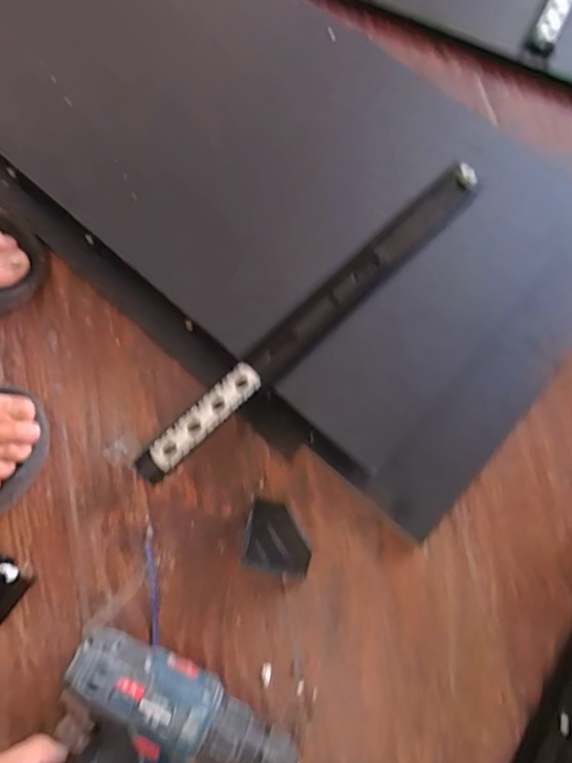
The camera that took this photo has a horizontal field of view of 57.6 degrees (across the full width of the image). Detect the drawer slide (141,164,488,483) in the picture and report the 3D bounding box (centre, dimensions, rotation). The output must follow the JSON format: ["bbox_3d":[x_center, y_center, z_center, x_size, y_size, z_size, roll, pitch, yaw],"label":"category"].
[{"bbox_3d":[0.030,-0.057,0.440,0.382,0.019,0.034,-43,78,-10],"label":"drawer slide"}]

